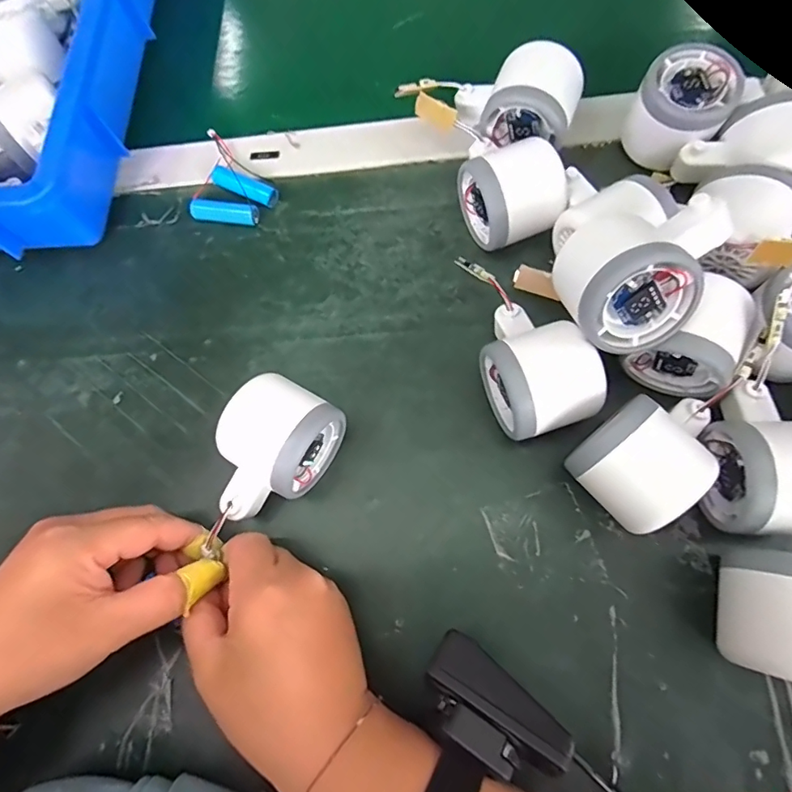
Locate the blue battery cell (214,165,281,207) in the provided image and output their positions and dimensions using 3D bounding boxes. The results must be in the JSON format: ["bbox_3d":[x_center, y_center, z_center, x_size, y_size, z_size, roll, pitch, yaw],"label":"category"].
[{"bbox_3d":[-0.115,-0.158,0.368,0.050,0.014,0.015,26,73,2],"label":"blue battery cell"}]

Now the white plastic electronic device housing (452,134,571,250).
[{"bbox_3d":[0.077,-0.129,0.326,0.059,0.056,0.056,-14,72,0],"label":"white plastic electronic device housing"}]

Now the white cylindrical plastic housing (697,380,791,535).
[{"bbox_3d":[0.197,0.032,0.262,0.054,0.058,0.082,-4,72,4],"label":"white cylindrical plastic housing"}]

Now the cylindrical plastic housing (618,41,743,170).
[{"bbox_3d":[0.191,-0.193,0.329,0.058,0.049,0.054,-1,73,5],"label":"cylindrical plastic housing"}]

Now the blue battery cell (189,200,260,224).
[{"bbox_3d":[-0.130,-0.138,0.370,0.051,0.015,0.014,8,74,8],"label":"blue battery cell"}]

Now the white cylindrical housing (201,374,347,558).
[{"bbox_3d":[-0.075,0.031,0.279,0.055,0.060,0.082,30,74,13],"label":"white cylindrical housing"}]

